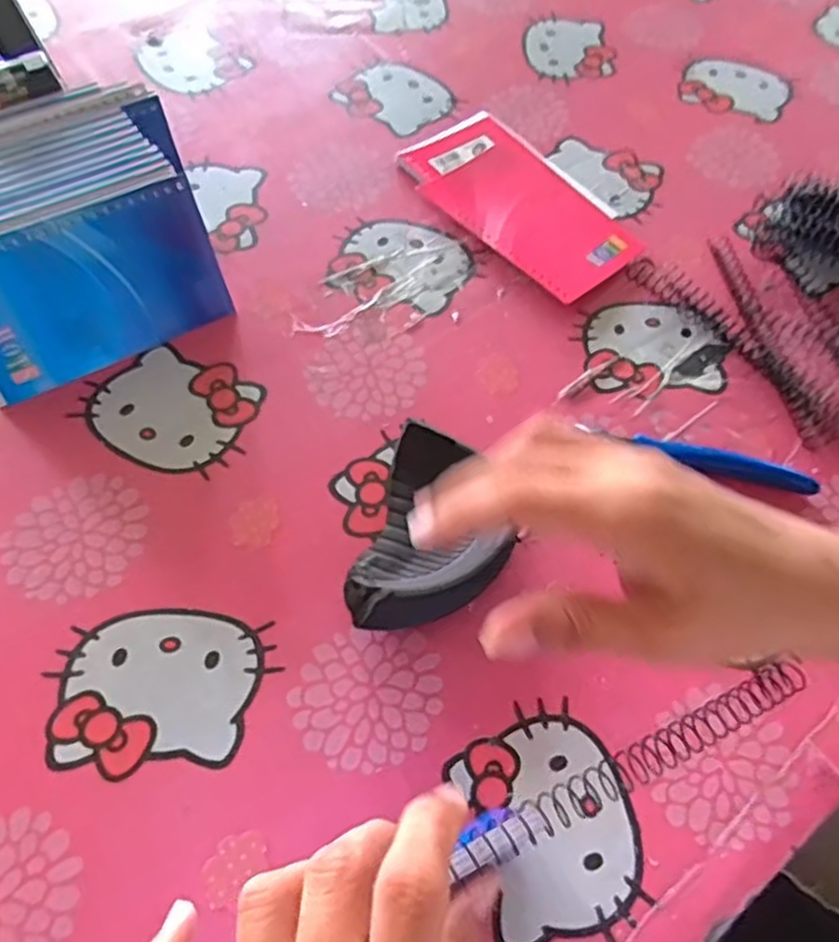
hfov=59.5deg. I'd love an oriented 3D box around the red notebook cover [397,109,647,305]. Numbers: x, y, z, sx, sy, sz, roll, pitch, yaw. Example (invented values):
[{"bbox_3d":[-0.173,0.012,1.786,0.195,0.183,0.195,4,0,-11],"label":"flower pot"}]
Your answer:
[{"bbox_3d":[0.065,-0.177,0.480,0.089,0.010,0.163,-36,68,-21],"label":"red notebook cover"}]

